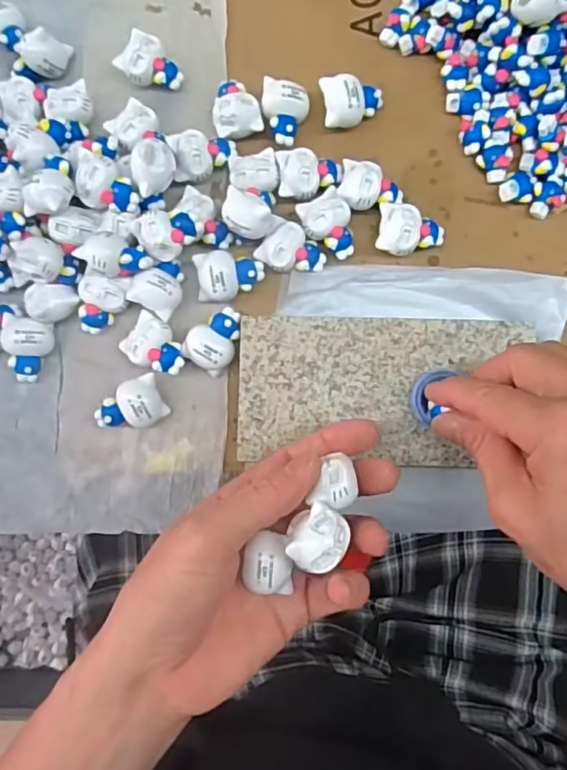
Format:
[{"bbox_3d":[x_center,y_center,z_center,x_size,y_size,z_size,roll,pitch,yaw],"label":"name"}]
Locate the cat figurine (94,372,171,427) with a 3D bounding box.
[{"bbox_3d":[-0.079,0.013,0.306,0.035,0.021,0.022,-28,84,-1],"label":"cat figurine"}]

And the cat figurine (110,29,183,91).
[{"bbox_3d":[-0.073,-0.174,0.324,0.033,0.018,0.025,34,87,5],"label":"cat figurine"}]

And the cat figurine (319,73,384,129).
[{"bbox_3d":[0.038,-0.152,0.316,0.033,0.020,0.023,-9,84,1],"label":"cat figurine"}]

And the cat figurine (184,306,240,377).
[{"bbox_3d":[-0.035,-0.024,0.308,0.024,0.017,0.033,34,87,5],"label":"cat figurine"}]

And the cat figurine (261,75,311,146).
[{"bbox_3d":[0.000,-0.146,0.317,0.025,0.019,0.030,9,85,3],"label":"cat figurine"}]

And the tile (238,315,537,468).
[{"bbox_3d":[0.048,0.003,0.303,0.139,0.017,0.073,2,85,2],"label":"tile"}]

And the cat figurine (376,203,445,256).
[{"bbox_3d":[0.067,-0.080,0.311,0.034,0.020,0.025,7,85,3],"label":"cat figurine"}]

